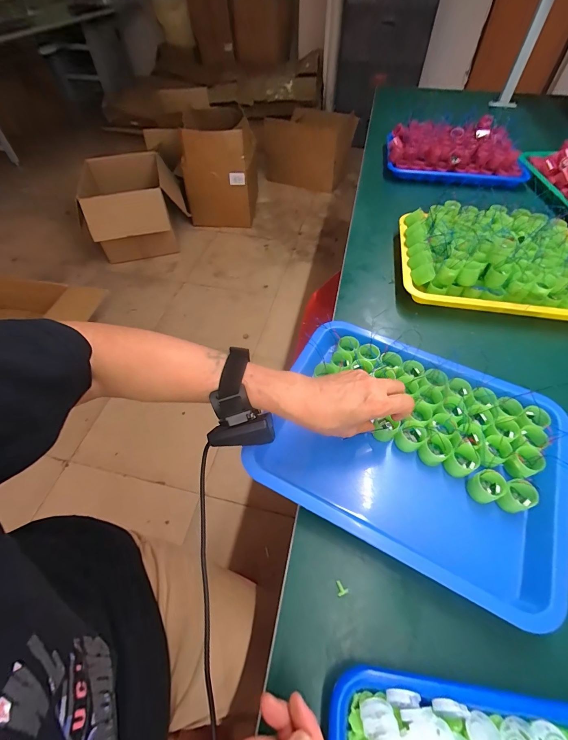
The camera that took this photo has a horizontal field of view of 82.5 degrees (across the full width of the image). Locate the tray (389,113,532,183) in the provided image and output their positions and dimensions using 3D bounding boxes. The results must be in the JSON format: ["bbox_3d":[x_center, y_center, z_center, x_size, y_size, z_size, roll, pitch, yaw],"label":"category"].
[{"bbox_3d":[0.418,-0.546,0.801,0.314,0.079,0.160,5,54,4],"label":"tray"}]

